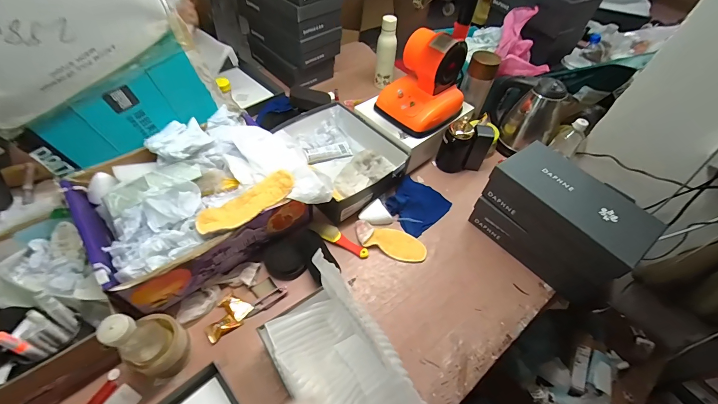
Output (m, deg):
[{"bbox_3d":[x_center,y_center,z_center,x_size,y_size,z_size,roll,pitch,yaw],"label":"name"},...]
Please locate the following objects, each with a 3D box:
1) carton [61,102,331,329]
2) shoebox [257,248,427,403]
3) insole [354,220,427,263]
[{"bbox_3d":[-0.328,-0.013,0.691,0.431,0.173,0.338,-31,61,-26],"label":"carton"},{"bbox_3d":[-0.034,0.278,0.554,0.180,0.106,0.334,-28,60,-24],"label":"shoebox"},{"bbox_3d":[0.074,0.096,0.763,0.177,0.016,0.065,17,70,5],"label":"insole"}]

